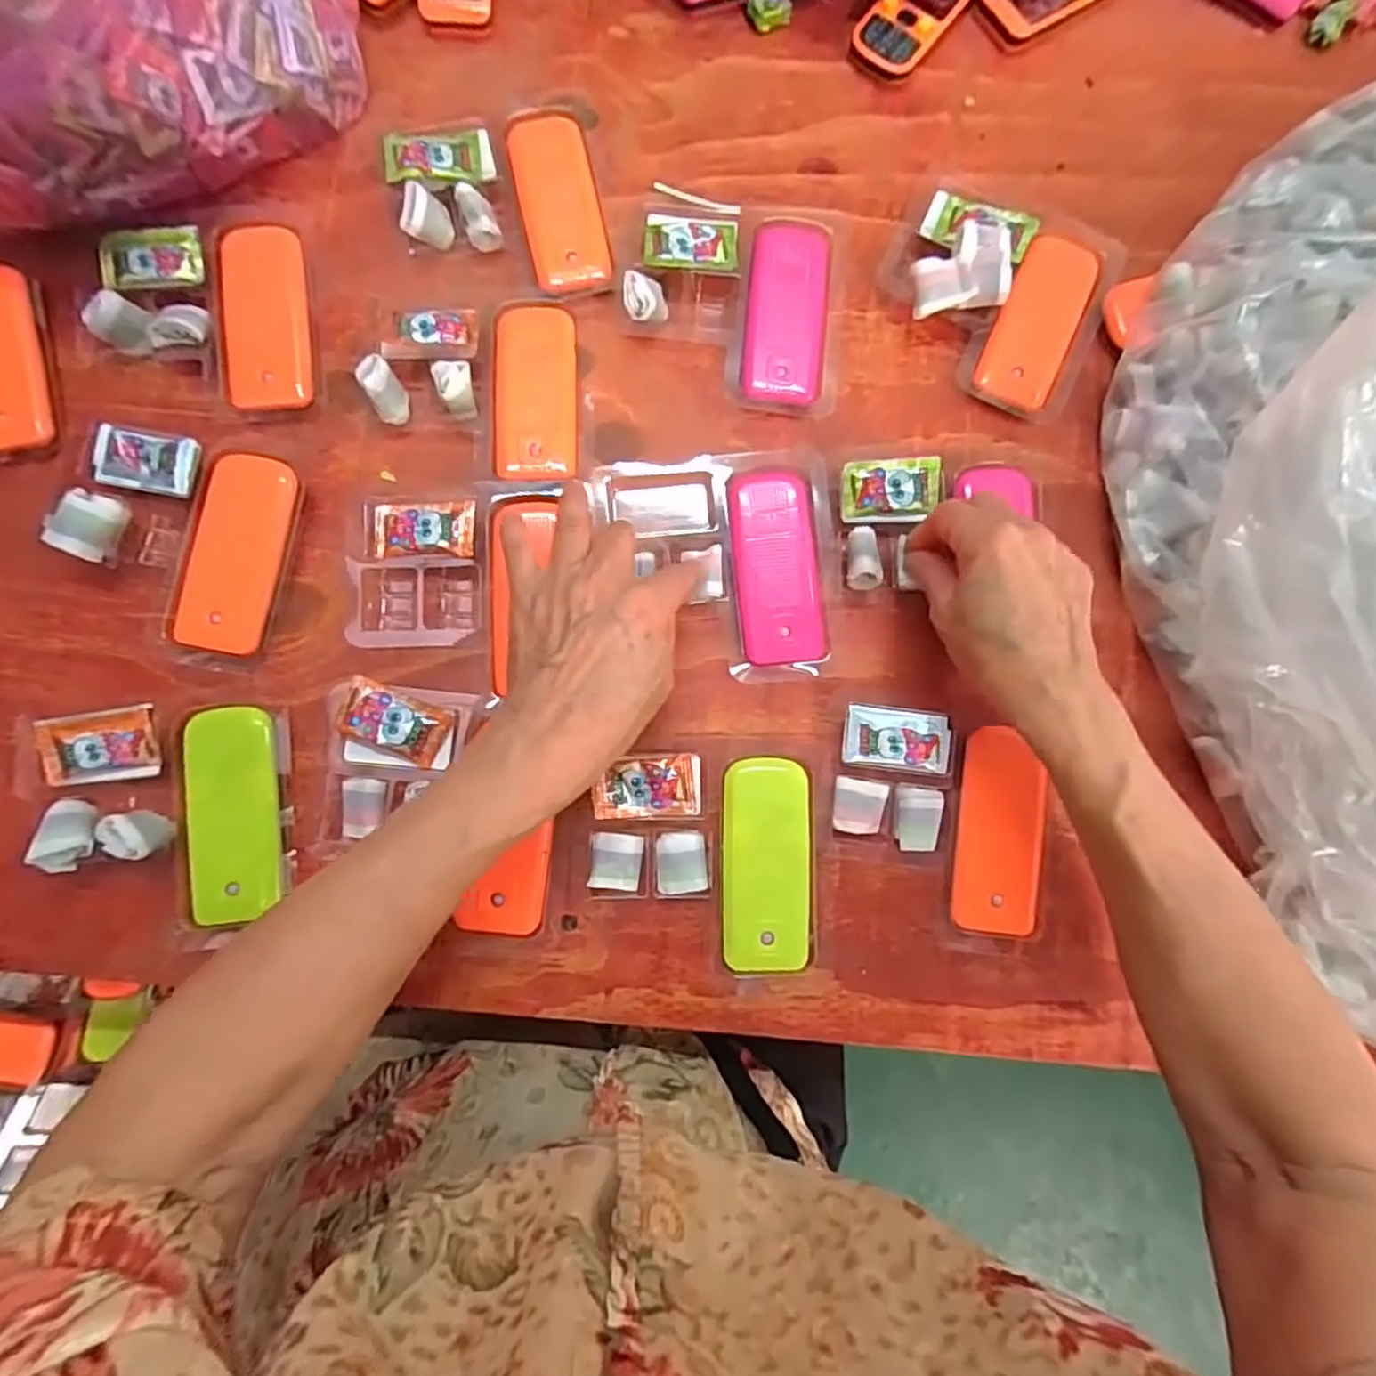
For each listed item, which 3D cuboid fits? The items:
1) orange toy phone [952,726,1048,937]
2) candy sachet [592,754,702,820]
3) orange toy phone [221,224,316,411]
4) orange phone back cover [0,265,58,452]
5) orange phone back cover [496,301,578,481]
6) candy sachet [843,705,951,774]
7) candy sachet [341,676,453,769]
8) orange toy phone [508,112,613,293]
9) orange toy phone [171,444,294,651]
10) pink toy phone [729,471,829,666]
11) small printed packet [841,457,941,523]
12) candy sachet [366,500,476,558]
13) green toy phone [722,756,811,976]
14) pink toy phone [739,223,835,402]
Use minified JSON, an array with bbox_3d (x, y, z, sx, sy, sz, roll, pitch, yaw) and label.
[{"bbox_3d":[0.162,0.074,0.356,0.044,0.007,0.102,6,89,1],"label":"orange toy phone"},{"bbox_3d":[-0.020,0.050,0.348,0.052,0.012,0.031,-2,91,-1],"label":"candy sachet"},{"bbox_3d":[-0.234,-0.205,0.384,0.043,0.017,0.102,-5,81,-4],"label":"orange toy phone"},{"bbox_3d":[-0.371,-0.176,0.372,0.041,0.014,0.103,-13,82,-5],"label":"orange phone back cover"},{"bbox_3d":[-0.084,-0.162,0.388,0.043,0.019,0.102,-1,81,-3],"label":"orange phone back cover"},{"bbox_3d":[0.109,0.027,0.365,0.054,0.014,0.030,6,81,-2],"label":"candy sachet"},{"bbox_3d":[-0.146,0.018,0.346,0.051,0.005,0.029,25,84,-9],"label":"candy sachet"},{"bbox_3d":[-0.075,-0.282,0.408,0.042,0.020,0.105,-12,82,-5],"label":"orange toy phone"},{"bbox_3d":[-0.235,-0.071,0.363,0.041,0.018,0.104,9,80,-1],"label":"orange toy phone"},{"bbox_3d":[0.048,-0.064,0.378,0.044,0.020,0.103,-6,81,-4],"label":"pink toy phone"},{"bbox_3d":[0.110,-0.106,0.373,0.052,0.005,0.034,-1,95,-2],"label":"small printed packet"},{"bbox_3d":[-0.141,-0.084,0.365,0.057,0.004,0.030,0,81,4],"label":"candy sachet"},{"bbox_3d":[0.040,0.090,0.356,0.044,0.018,0.105,1,81,-3],"label":"green toy phone"},{"bbox_3d":[0.057,-0.217,0.402,0.046,0.024,0.104,5,81,-2],"label":"pink toy phone"}]

